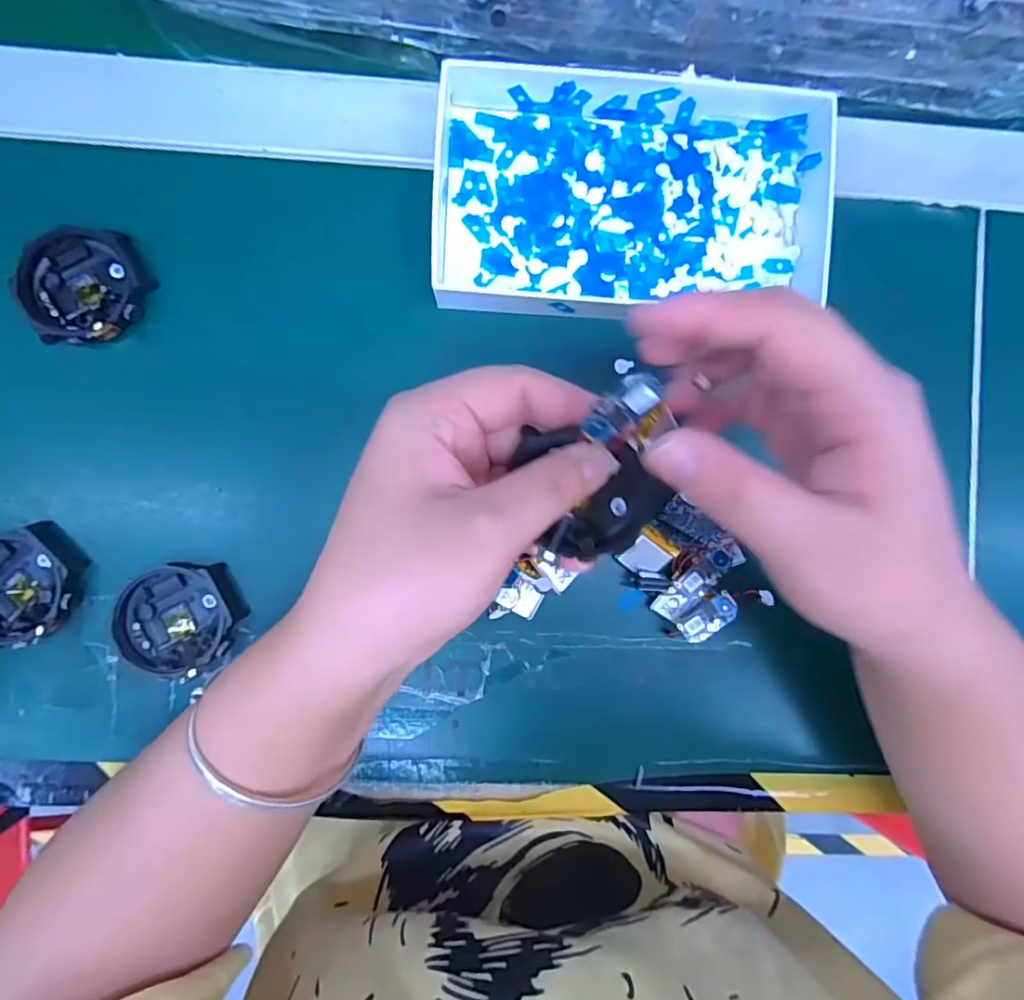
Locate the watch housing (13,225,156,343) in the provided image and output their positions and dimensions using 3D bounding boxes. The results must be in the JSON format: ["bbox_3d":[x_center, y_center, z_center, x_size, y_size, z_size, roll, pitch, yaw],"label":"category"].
[{"bbox_3d":[-0.193,-0.096,0.244,0.051,0.011,0.051,7,90,-3],"label":"watch housing"}]

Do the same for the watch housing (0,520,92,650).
[{"bbox_3d":[-0.218,0.039,0.241,0.051,0.010,0.049,0,90,-3],"label":"watch housing"}]

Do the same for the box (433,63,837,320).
[{"bbox_3d":[0.058,-0.138,0.248,0.183,0.022,0.108,2,90,-3],"label":"box"}]

